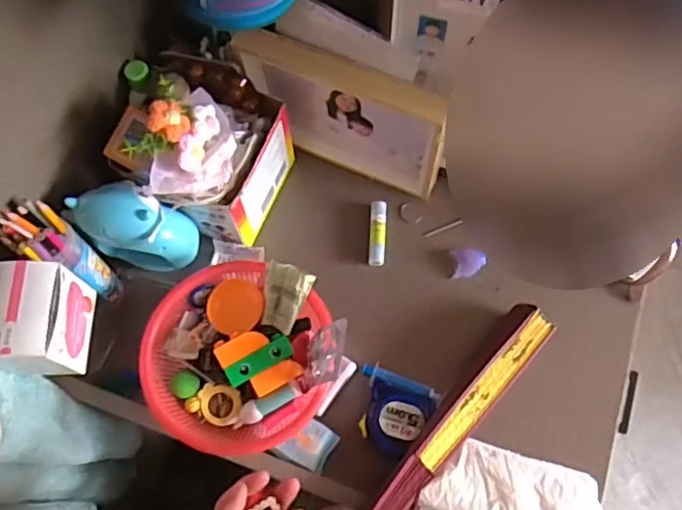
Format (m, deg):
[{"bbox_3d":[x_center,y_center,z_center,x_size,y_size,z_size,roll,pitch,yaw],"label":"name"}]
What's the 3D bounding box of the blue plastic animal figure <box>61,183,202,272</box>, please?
[{"bbox_3d":[-0.199,-0.022,0.610,0.091,0.135,0.056,10,70,5],"label":"blue plastic animal figure"}]

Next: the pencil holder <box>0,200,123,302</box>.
[{"bbox_3d":[-0.259,0.003,0.583,0.058,0.156,0.047,33,74,13],"label":"pencil holder"}]

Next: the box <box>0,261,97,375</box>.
[{"bbox_3d":[-0.263,0.060,0.524,0.067,0.079,0.087,-1,70,1],"label":"box"}]

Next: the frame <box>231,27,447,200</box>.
[{"bbox_3d":[0.005,-0.144,0.638,0.220,0.160,0.045,21,72,9],"label":"frame"}]

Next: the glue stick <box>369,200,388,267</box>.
[{"bbox_3d":[0.041,-0.024,0.672,0.018,0.011,0.073,2,70,2],"label":"glue stick"}]

